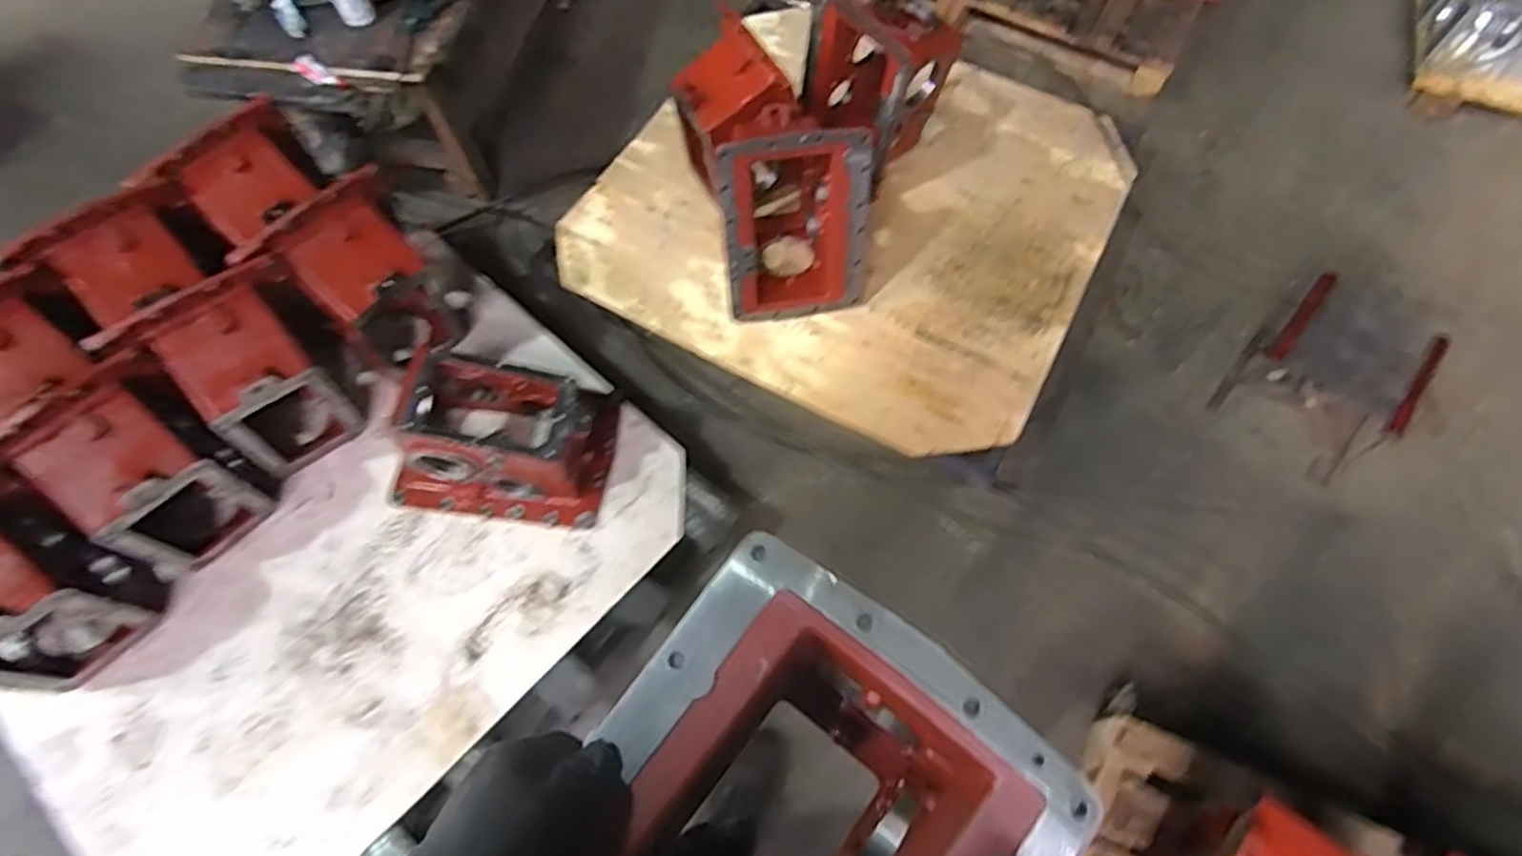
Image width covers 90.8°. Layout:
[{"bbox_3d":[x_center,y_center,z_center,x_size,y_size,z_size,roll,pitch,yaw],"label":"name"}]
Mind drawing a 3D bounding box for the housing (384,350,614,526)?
[{"bbox_3d":[-0.475,0.018,1.336,0.371,0.232,0.233,3,65,0],"label":"housing"}]

